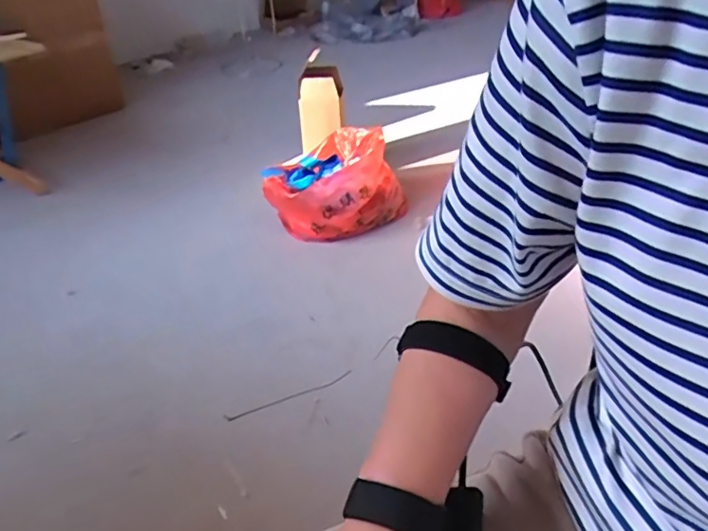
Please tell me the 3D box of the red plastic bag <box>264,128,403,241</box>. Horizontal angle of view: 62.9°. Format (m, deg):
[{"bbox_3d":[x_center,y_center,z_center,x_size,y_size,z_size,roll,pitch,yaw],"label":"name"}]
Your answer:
[{"bbox_3d":[-0.056,-0.250,1.735,0.419,0.257,0.271,-8,34,-6],"label":"red plastic bag"}]

